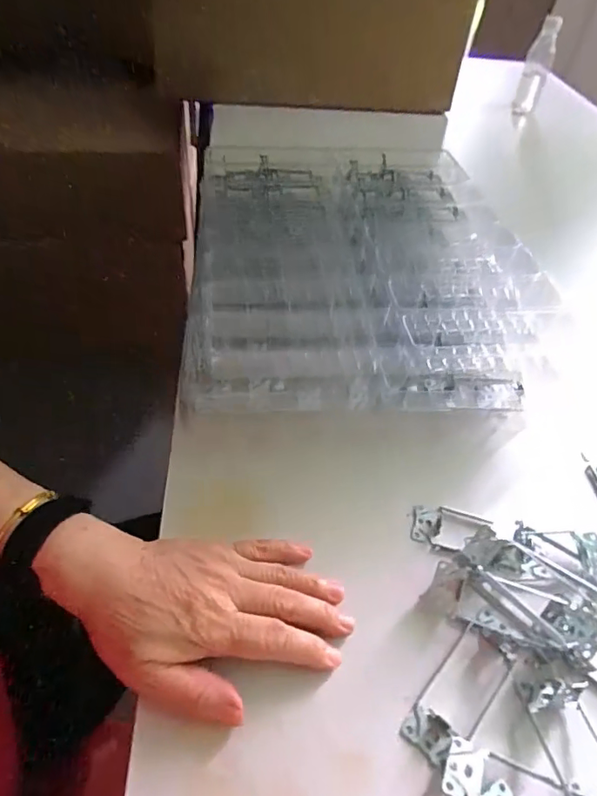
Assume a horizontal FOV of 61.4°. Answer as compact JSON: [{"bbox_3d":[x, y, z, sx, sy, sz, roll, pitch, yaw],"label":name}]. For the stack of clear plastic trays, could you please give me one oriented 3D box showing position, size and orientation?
[{"bbox_3d":[0.064,-0.162,0.571,0.337,0.085,0.421,3,47,-2],"label":"stack of clear plastic trays"}]

